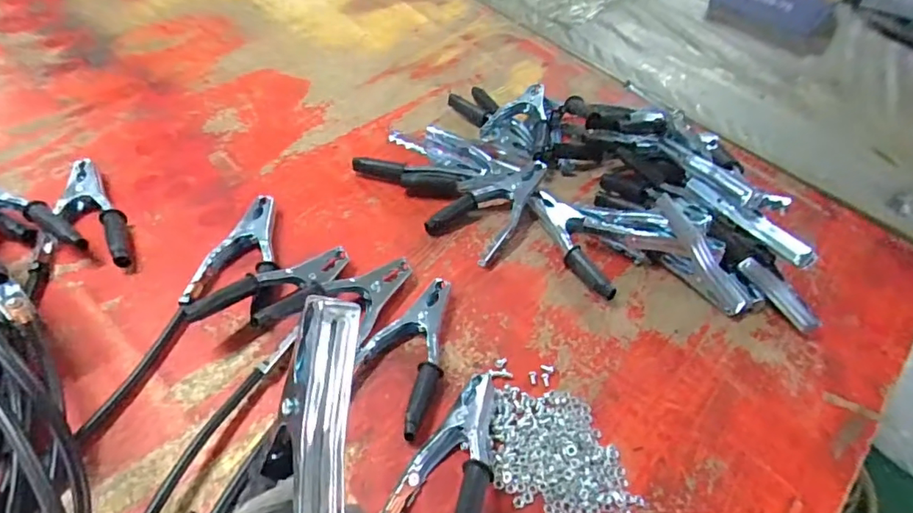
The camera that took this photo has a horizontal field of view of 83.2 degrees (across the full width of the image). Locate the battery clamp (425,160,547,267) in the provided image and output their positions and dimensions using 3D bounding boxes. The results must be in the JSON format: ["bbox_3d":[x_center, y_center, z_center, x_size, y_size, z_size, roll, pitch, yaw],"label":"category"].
[{"bbox_3d":[0.037,-0.057,0.551,0.078,0.040,0.131,30,54,19],"label":"battery clamp"}]

